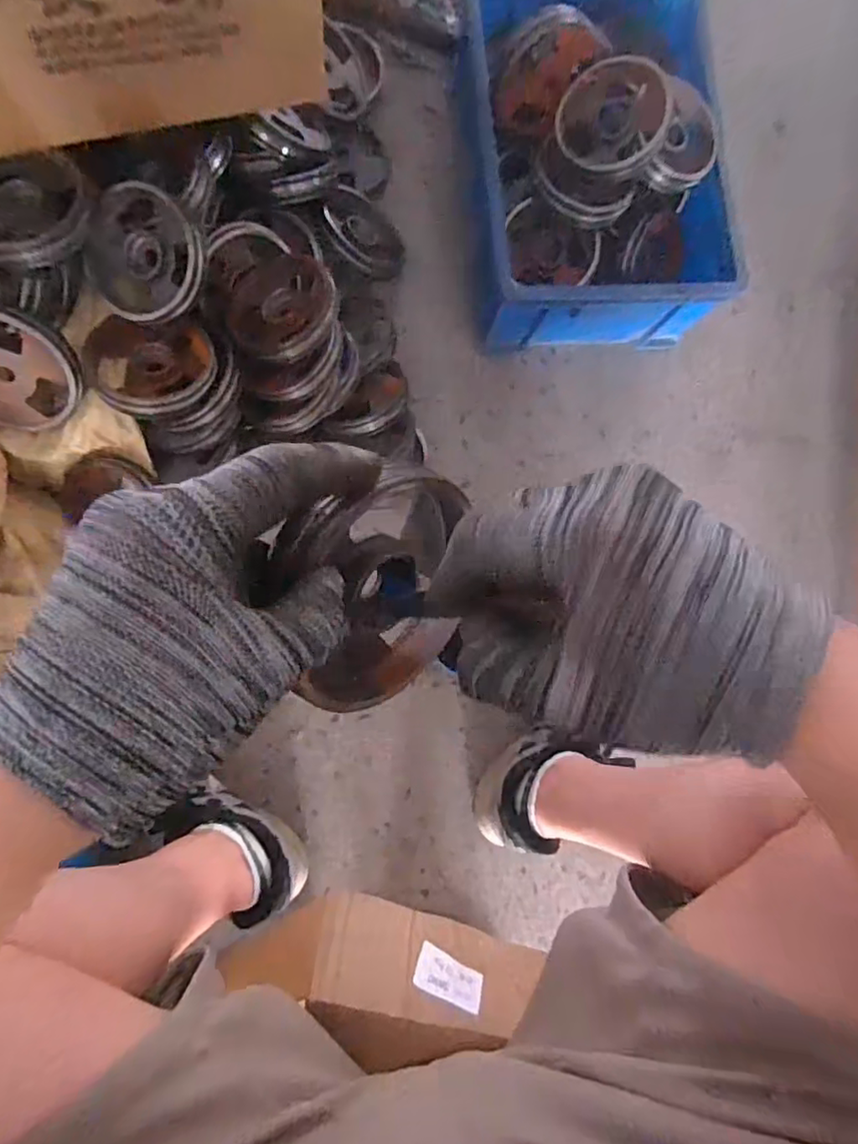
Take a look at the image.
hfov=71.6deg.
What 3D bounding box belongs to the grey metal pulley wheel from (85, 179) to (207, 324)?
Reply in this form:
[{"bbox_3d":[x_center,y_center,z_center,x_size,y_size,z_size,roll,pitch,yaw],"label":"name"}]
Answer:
[{"bbox_3d":[-0.265,-0.295,0.556,0.116,0.024,0.112,4,104,14],"label":"grey metal pulley wheel"}]

